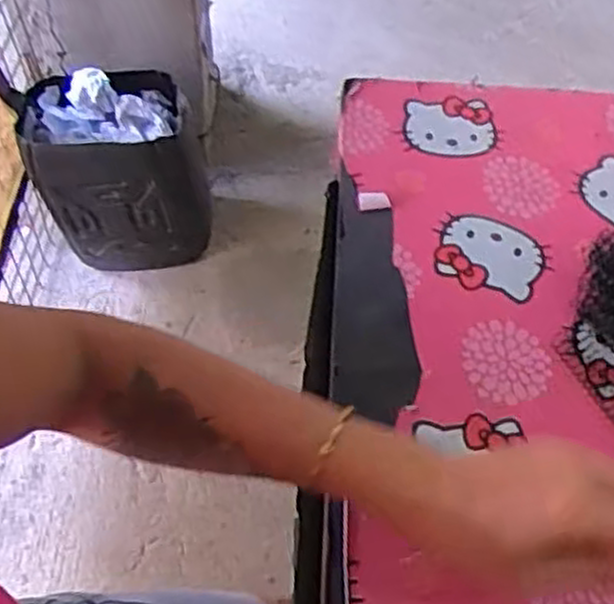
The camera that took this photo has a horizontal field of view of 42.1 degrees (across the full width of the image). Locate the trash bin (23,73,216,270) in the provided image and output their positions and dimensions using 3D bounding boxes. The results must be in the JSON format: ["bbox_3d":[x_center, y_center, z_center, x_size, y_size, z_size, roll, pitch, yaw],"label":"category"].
[{"bbox_3d":[-0.349,-0.245,1.549,0.327,0.334,0.228,-1,56,-2],"label":"trash bin"}]

